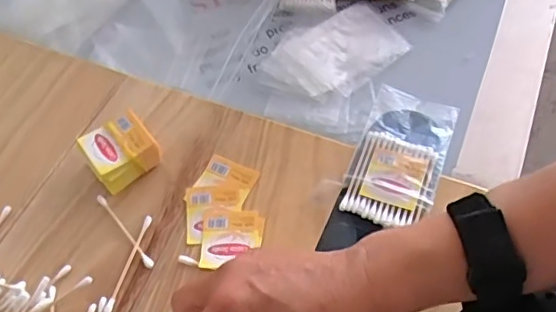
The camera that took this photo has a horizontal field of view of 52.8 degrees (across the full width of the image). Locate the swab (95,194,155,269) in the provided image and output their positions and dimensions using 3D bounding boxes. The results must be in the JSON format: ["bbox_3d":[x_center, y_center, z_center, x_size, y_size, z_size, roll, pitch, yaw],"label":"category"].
[{"bbox_3d":[-0.108,0.052,0.394,0.006,0.004,0.070,-36,62,-19],"label":"swab"}]

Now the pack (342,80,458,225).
[{"bbox_3d":[0.092,-0.001,0.421,0.063,0.007,0.118,17,59,14],"label":"pack"}]

